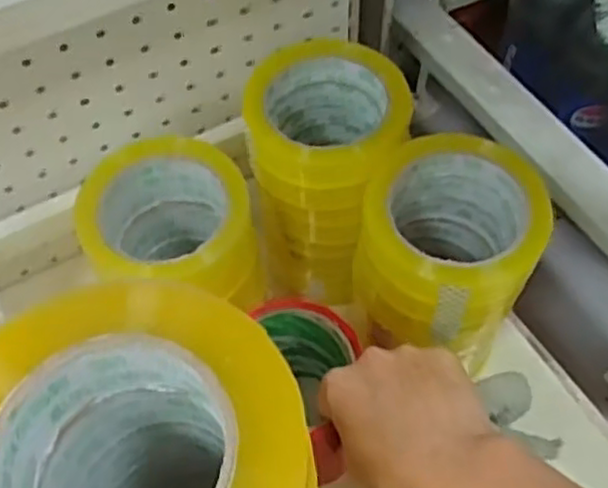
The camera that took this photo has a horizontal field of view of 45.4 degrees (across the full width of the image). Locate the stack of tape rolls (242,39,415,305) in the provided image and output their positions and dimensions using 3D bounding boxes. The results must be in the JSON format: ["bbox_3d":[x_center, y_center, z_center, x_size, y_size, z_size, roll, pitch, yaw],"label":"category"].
[{"bbox_3d":[0.016,-0.048,0.521,0.098,0.194,0.098,-3,58,0],"label":"stack of tape rolls"}]

